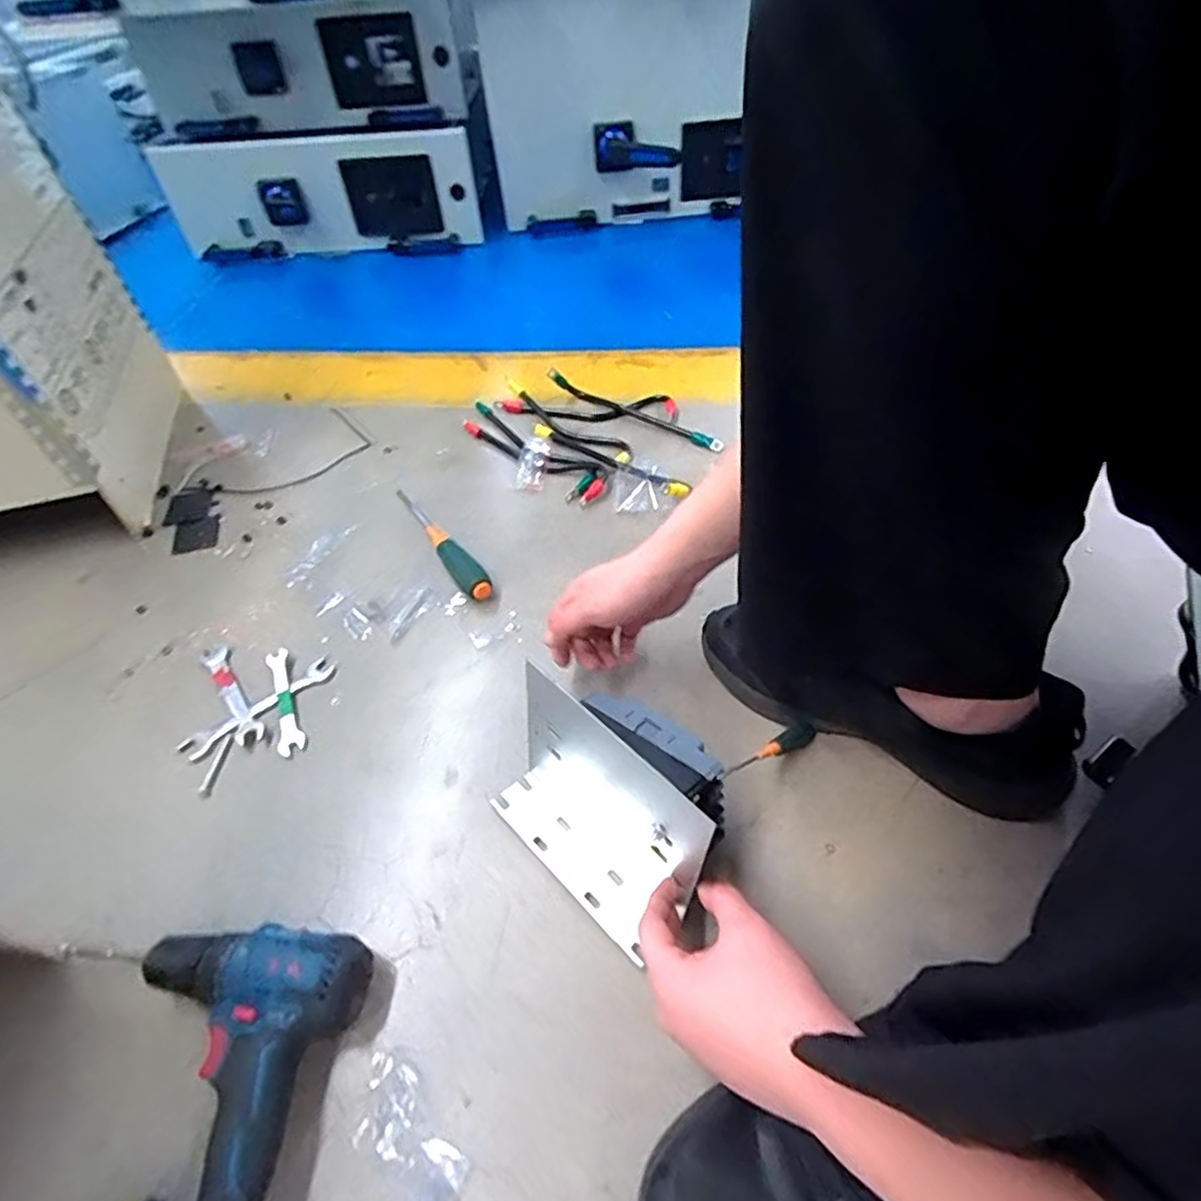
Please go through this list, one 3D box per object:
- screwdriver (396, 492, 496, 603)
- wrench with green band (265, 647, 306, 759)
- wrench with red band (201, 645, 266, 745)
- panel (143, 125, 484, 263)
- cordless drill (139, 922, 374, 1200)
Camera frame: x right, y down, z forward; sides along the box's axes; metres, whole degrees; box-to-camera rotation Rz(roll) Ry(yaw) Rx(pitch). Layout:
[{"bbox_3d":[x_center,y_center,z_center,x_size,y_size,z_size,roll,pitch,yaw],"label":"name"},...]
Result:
[{"bbox_3d":[-0.183,-0.071,0.756,0.030,0.022,0.217,-29,54,-18],"label":"screwdriver"},{"bbox_3d":[-0.307,0.095,0.642,0.025,0.006,0.120,-22,52,-13],"label":"wrench with green band"},{"bbox_3d":[-0.362,0.089,0.650,0.025,0.006,0.138,-33,55,-20],"label":"wrench with red band"},{"bbox_3d":[-0.525,-0.758,1.254,0.580,0.189,0.146,-2,50,4],"label":"panel"},{"bbox_3d":[-0.252,0.315,0.412,0.158,0.072,0.213,4,51,8],"label":"cordless drill"}]

